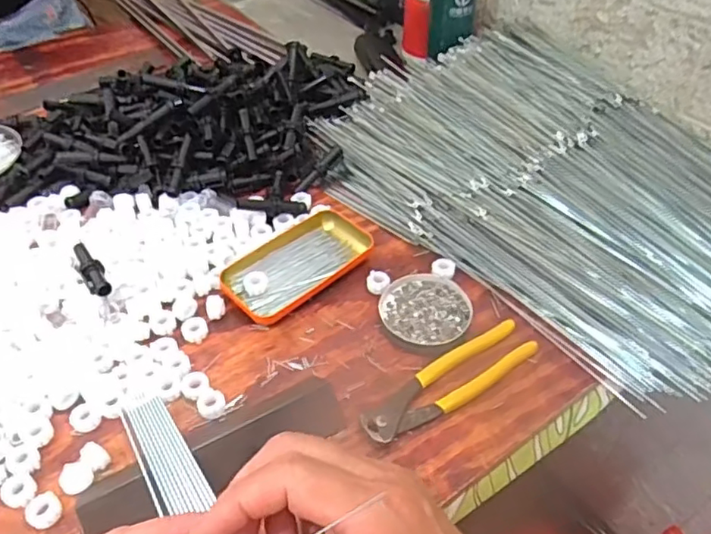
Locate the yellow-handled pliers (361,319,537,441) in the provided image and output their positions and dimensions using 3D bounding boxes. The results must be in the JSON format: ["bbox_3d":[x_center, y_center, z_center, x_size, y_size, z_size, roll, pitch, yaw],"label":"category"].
[{"bbox_3d":[0.078,0.093,0.486,0.163,0.012,0.040,-28,52,-25],"label":"yellow-handled pliers"}]

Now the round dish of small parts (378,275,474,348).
[{"bbox_3d":[0.063,0.039,0.537,0.078,0.011,0.079,0,46,0],"label":"round dish of small parts"}]

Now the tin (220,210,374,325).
[{"bbox_3d":[-0.058,-0.005,0.578,0.144,0.017,0.082,-33,55,-28],"label":"tin"}]

